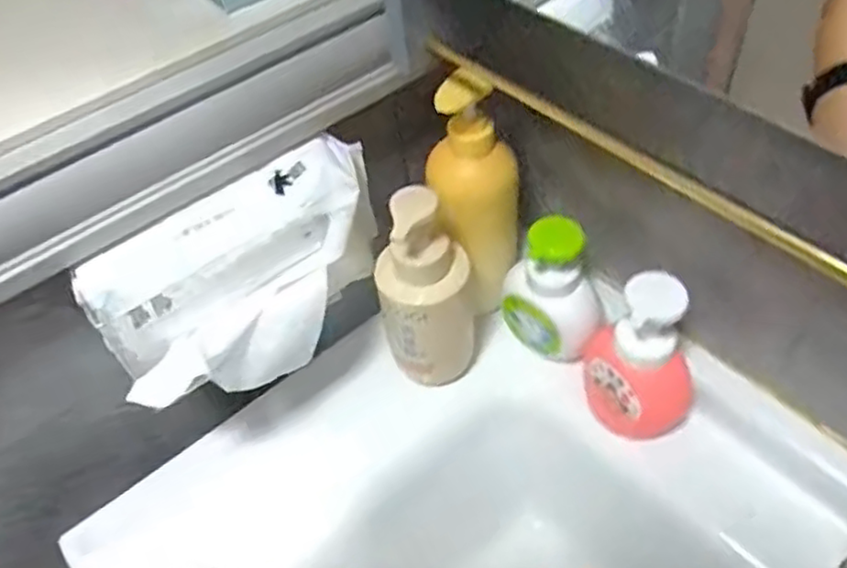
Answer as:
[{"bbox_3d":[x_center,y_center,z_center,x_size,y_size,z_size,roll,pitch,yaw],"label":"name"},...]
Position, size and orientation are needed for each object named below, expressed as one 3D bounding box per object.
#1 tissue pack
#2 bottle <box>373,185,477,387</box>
[{"bbox_3d":[-0.126,-0.005,0.523,0.216,0.106,0.087,-35,55,-21],"label":"tissue pack"},{"bbox_3d":[0.003,0.013,0.577,0.073,0.205,0.060,-6,50,2],"label":"bottle"}]

